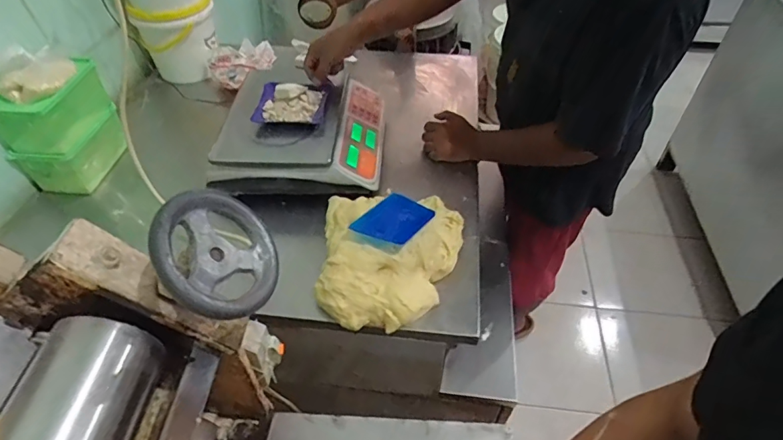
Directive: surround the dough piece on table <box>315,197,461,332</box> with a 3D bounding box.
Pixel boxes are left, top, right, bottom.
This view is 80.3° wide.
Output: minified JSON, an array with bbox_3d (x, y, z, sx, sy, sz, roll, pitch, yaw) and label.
[{"bbox_3d":[0.001,0.058,0.765,0.235,0.083,0.226,3,47,3],"label":"dough piece on table"}]

